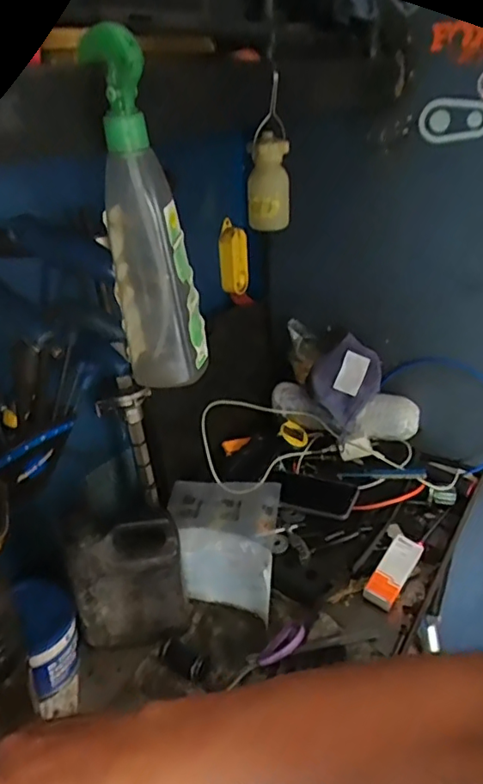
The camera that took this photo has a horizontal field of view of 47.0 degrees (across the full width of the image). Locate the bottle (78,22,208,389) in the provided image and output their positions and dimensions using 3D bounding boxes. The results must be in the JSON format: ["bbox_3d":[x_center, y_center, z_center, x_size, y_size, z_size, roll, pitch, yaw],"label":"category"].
[{"bbox_3d":[-0.068,-0.120,0.400,0.057,0.230,0.059,-11,31,-15],"label":"bottle"}]

